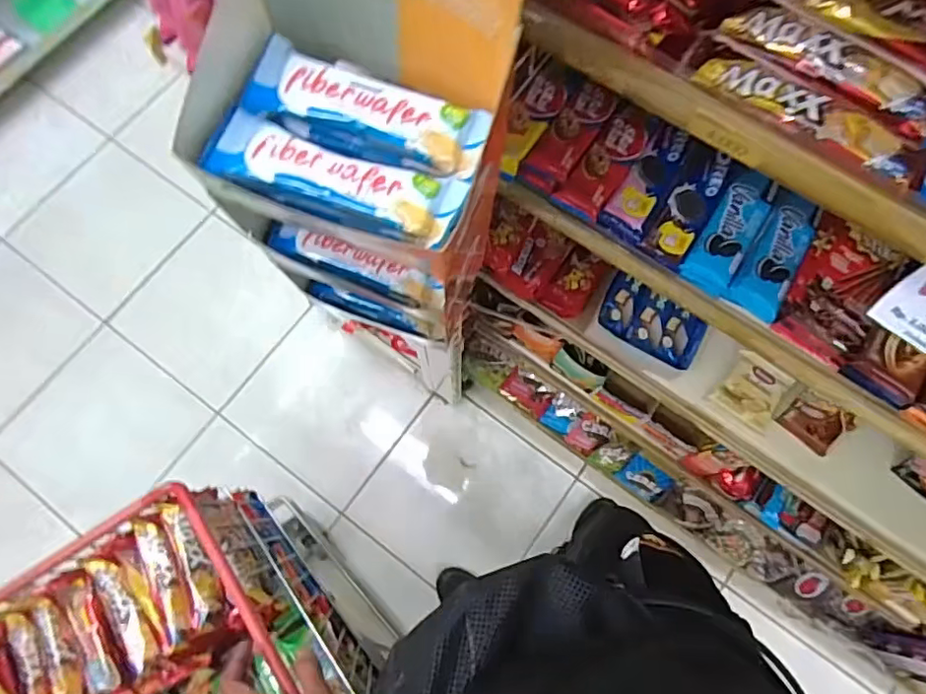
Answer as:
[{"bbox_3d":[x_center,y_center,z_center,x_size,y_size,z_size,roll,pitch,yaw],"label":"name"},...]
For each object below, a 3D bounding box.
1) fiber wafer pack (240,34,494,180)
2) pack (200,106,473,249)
[{"bbox_3d":[-0.053,-0.132,0.330,0.133,0.025,0.040,19,74,5],"label":"fiber wafer pack"},{"bbox_3d":[-0.068,-0.092,0.321,0.134,0.027,0.044,15,74,4],"label":"pack"}]

